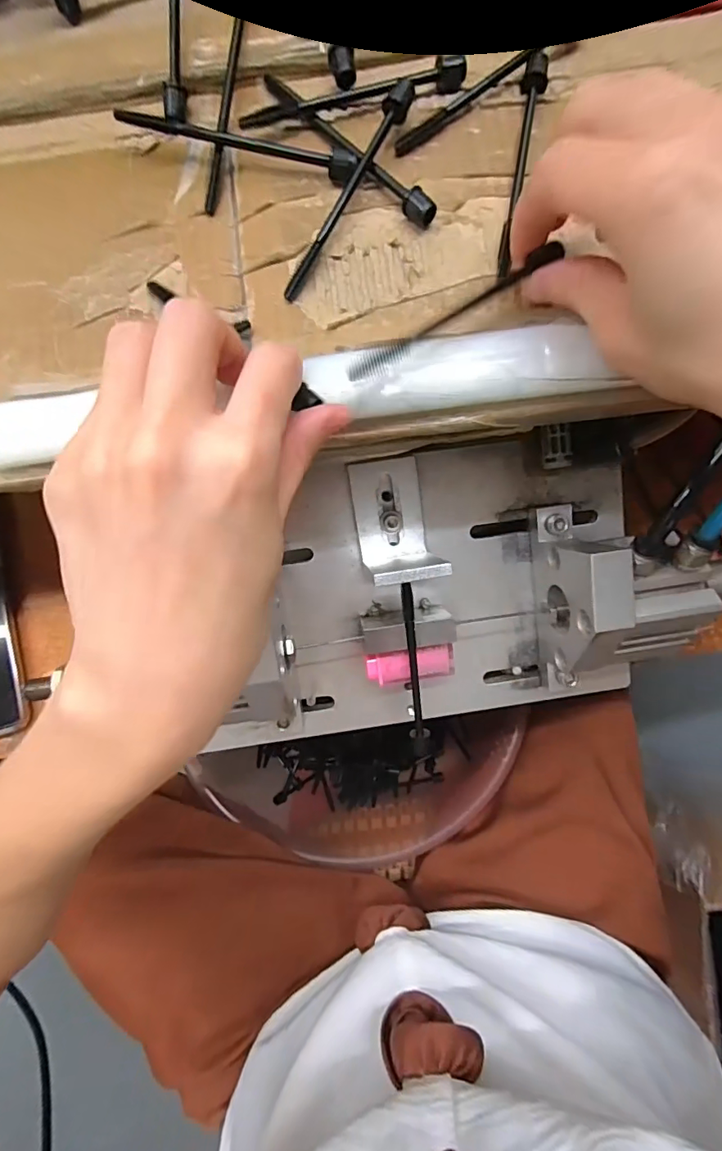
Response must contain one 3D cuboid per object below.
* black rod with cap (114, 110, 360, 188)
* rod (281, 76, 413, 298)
[{"bbox_3d":[-0.050,-0.185,0.212,0.101,0.010,0.015,18,84,2],"label":"black rod with cap"},{"bbox_3d":[-0.007,-0.159,0.205,0.010,0.015,0.098,31,85,4],"label":"rod"}]

